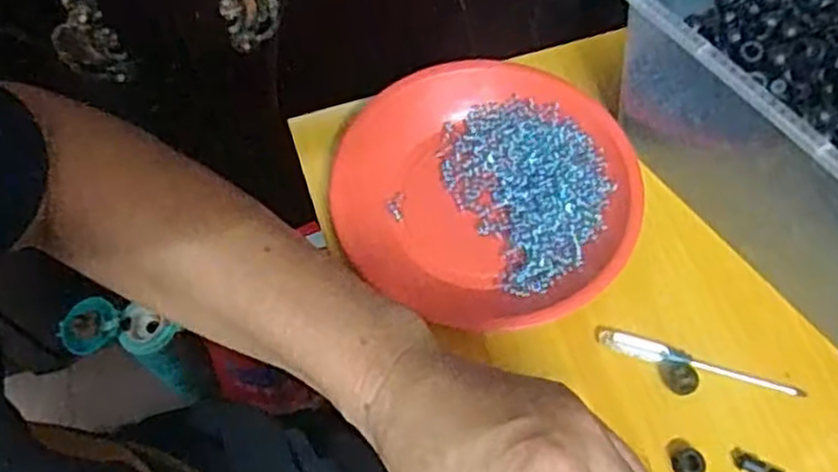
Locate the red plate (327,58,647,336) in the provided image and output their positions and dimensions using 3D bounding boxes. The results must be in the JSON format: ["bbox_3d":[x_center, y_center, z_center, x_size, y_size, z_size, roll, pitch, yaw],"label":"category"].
[{"bbox_3d":[0.045,-0.032,0.496,0.188,0.030,0.184,0,64,0],"label":"red plate"}]

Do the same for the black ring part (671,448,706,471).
[{"bbox_3d":[0.151,0.127,0.421,0.019,0.009,0.016,-9,64,-5],"label":"black ring part"}]

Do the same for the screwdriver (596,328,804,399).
[{"bbox_3d":[0.167,0.076,0.449,0.120,0.009,0.013,14,65,7],"label":"screwdriver"}]

